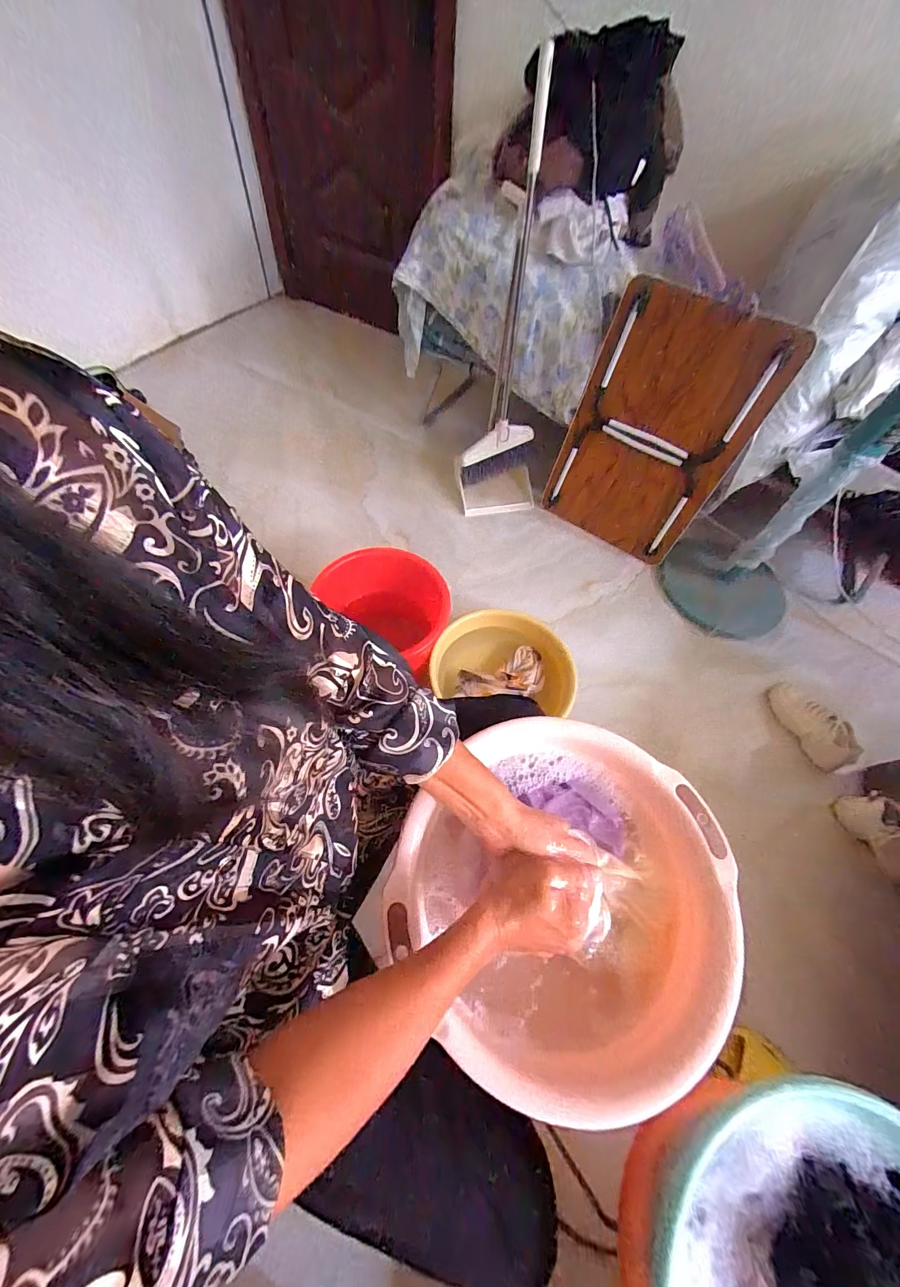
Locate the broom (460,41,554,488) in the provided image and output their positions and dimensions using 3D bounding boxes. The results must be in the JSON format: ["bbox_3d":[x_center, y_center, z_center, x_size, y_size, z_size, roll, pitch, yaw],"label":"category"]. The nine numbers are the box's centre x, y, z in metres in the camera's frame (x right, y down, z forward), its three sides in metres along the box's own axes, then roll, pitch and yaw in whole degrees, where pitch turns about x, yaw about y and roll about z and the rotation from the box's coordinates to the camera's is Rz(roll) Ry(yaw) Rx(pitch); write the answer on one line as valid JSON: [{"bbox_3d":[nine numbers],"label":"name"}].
[{"bbox_3d":[0.194,-0.810,1.167,0.215,0.871,0.257,17,63,3],"label":"broom"}]

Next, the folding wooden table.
[{"bbox_3d":[0.626,-0.633,1.292,0.478,0.682,0.063,25,43,7],"label":"folding wooden table"}]

